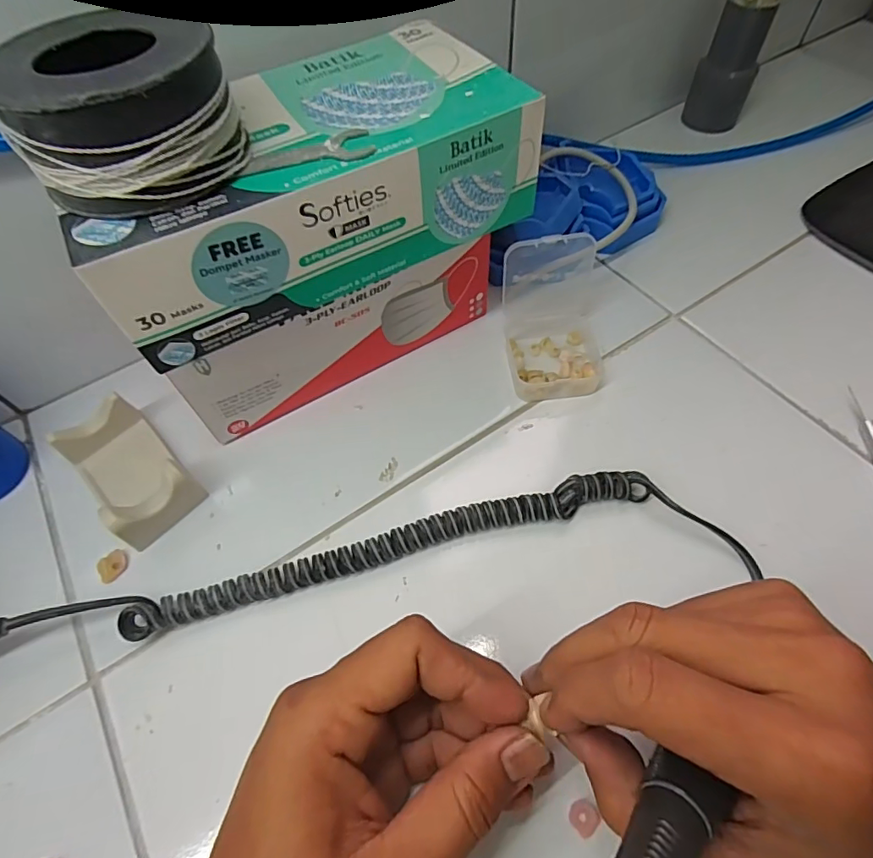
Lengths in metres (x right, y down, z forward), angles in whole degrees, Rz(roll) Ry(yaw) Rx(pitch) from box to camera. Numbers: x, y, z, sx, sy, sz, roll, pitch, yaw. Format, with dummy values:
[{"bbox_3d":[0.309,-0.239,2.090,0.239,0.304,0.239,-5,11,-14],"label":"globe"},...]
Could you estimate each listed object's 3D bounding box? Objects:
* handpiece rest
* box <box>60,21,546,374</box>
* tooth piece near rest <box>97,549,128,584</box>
[{"bbox_3d":[-0.178,0.022,0.293,0.045,0.035,0.090,-41,63,-20],"label":"handpiece rest"},{"bbox_3d":[-0.065,-0.125,0.256,0.208,0.058,0.111,-27,59,-13],"label":"box"},{"bbox_3d":[-0.176,0.075,0.277,0.010,0.011,0.017,20,61,16],"label":"tooth piece near rest"}]

